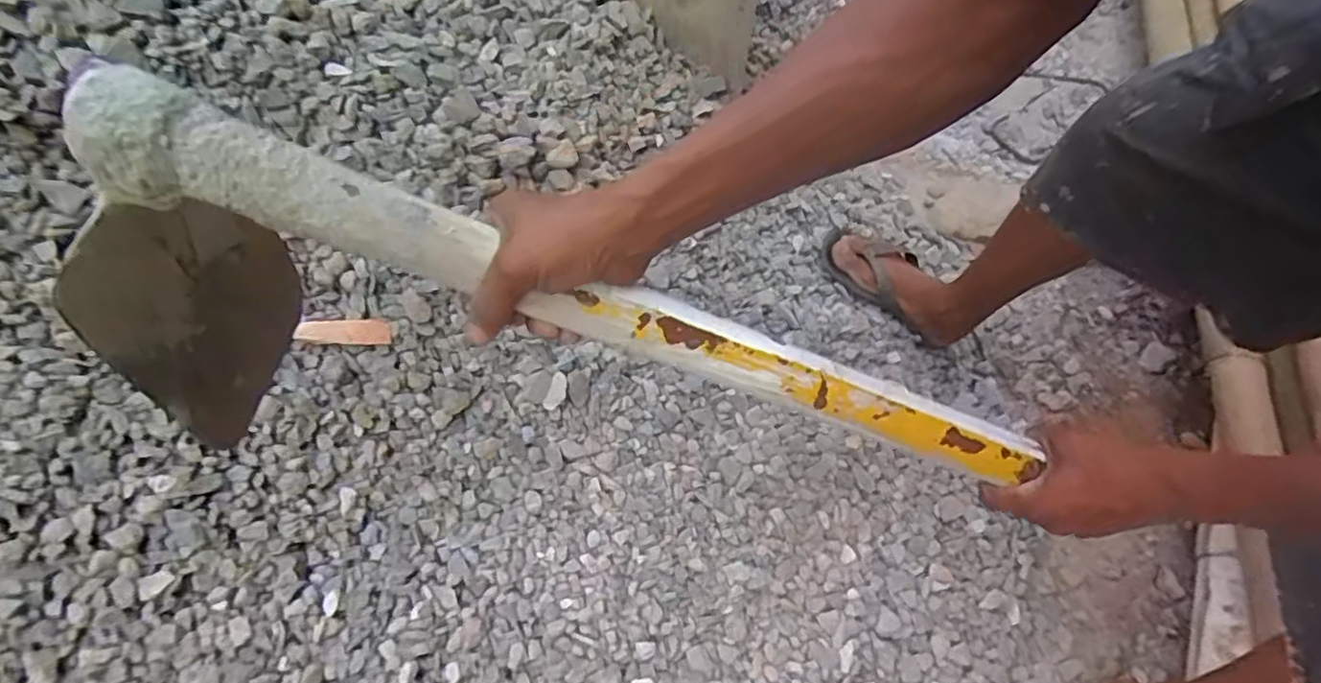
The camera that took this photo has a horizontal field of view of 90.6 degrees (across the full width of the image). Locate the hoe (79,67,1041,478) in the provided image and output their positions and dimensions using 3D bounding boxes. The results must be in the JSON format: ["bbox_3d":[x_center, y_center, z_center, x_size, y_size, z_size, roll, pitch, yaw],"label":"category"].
[{"bbox_3d":[-0.023,0.028,0.429,0.578,0.231,0.104,13,60,-9],"label":"hoe"}]

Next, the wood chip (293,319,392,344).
[{"bbox_3d":[-0.298,-0.009,0.617,0.080,0.006,0.022,0,97,-31],"label":"wood chip"}]

